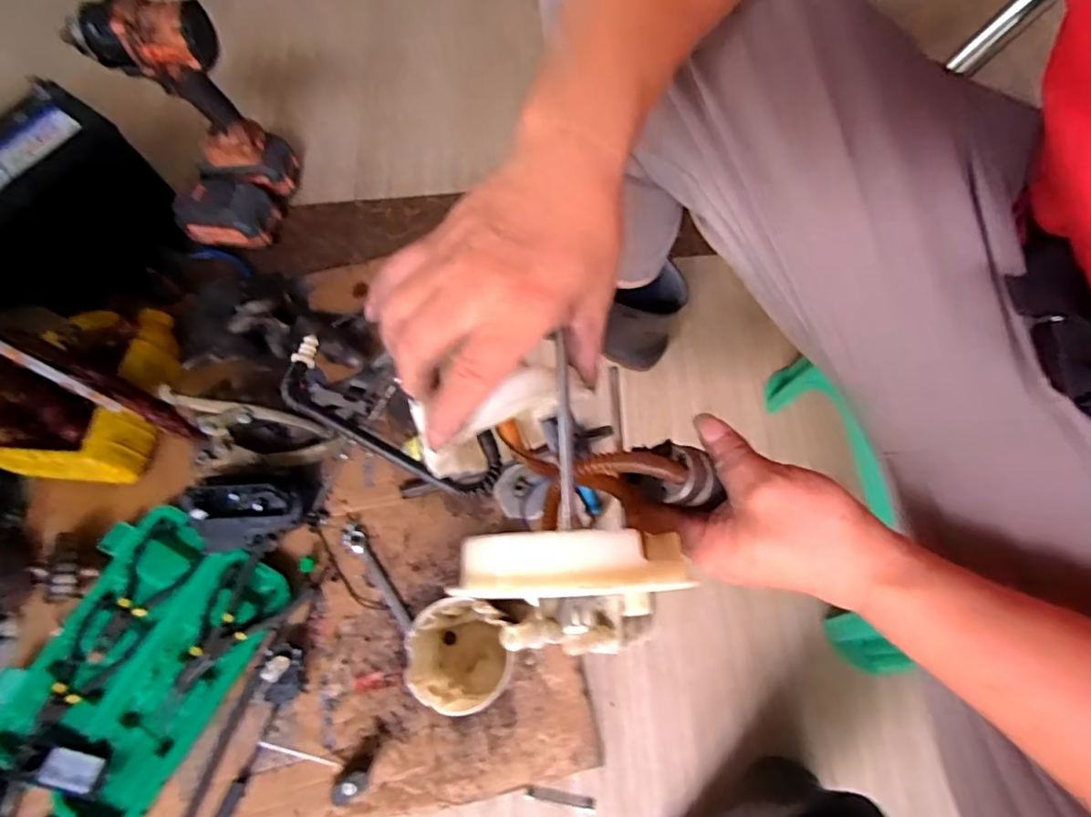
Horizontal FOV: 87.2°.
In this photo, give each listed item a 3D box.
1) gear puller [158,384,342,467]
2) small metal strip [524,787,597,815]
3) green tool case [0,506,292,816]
[{"bbox_3d":[-0.349,0.035,0.691,0.186,0.096,0.081,7,69,5],"label":"gear puller"},{"bbox_3d":[0.015,0.407,0.596,0.074,0.006,0.012,9,69,6],"label":"small metal strip"},{"bbox_3d":[-0.458,0.272,0.636,0.224,0.030,0.291,28,72,13],"label":"green tool case"}]

